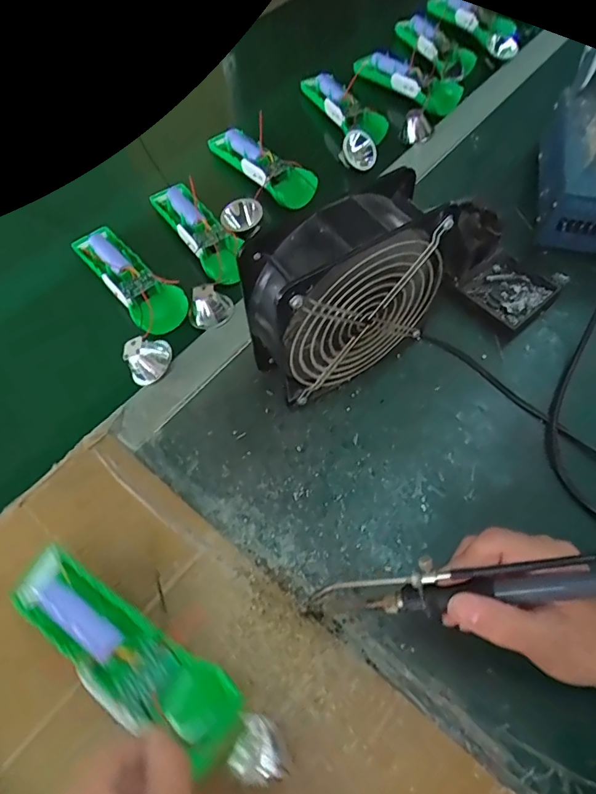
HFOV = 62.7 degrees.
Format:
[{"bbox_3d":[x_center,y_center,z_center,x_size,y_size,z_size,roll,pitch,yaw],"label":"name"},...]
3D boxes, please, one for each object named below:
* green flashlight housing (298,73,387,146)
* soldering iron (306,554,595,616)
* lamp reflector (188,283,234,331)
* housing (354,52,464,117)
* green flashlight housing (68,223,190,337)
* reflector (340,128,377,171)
[{"bbox_3d":[0.049,-0.323,0.552,0.034,0.040,0.134,-30,63,-15],"label":"green flashlight housing"},{"bbox_3d":[0.101,0.105,0.272,0.196,0.024,0.022,-12,57,20],"label":"soldering iron"},{"bbox_3d":[-0.081,-0.082,0.449,0.034,0.028,0.033,-1,59,2],"label":"lamp reflector"},{"bbox_3d":[0.128,-0.360,0.554,0.045,0.029,0.143,-34,64,-17],"label":"housing"},{"bbox_3d":[-0.160,-0.113,0.467,0.050,0.032,0.139,-39,65,-19],"label":"green flashlight housing"},{"bbox_3d":[0.065,-0.263,0.517,0.027,0.033,0.035,-38,65,-18],"label":"reflector"}]

